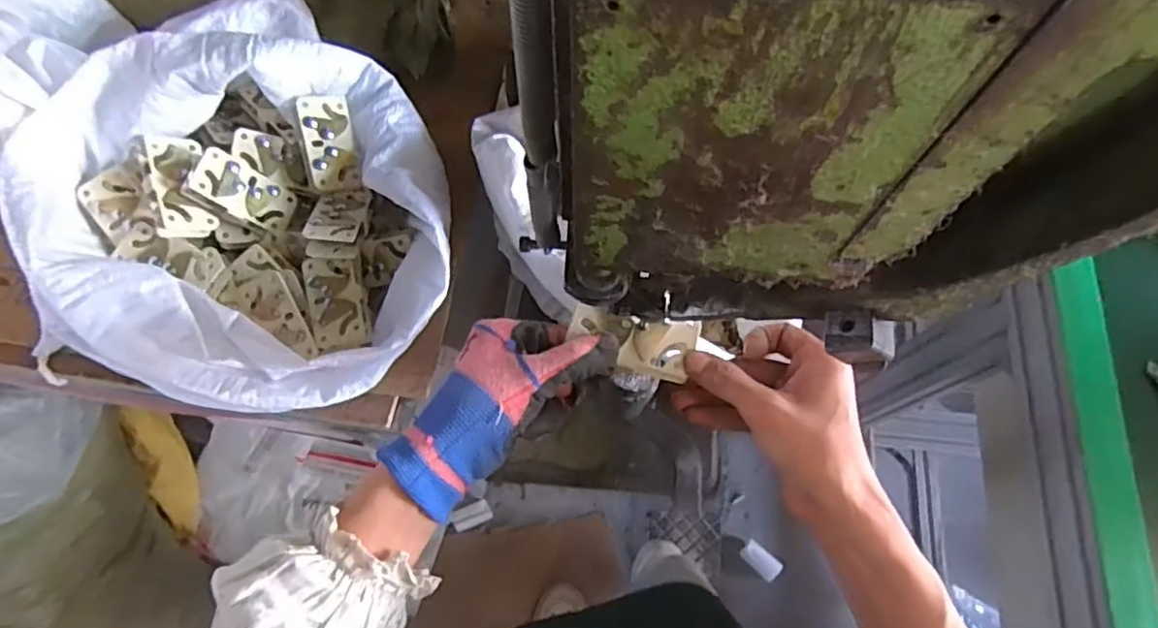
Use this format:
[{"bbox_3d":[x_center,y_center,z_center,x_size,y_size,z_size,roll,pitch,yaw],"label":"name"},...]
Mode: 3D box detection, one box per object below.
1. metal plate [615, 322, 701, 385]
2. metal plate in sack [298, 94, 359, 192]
[{"bbox_3d":[0.049,0.020,0.397,0.044,0.011,0.036,13,70,5],"label":"metal plate"},{"bbox_3d":[-0.212,-0.146,0.553,0.039,0.007,0.079,-11,91,-35],"label":"metal plate in sack"}]

